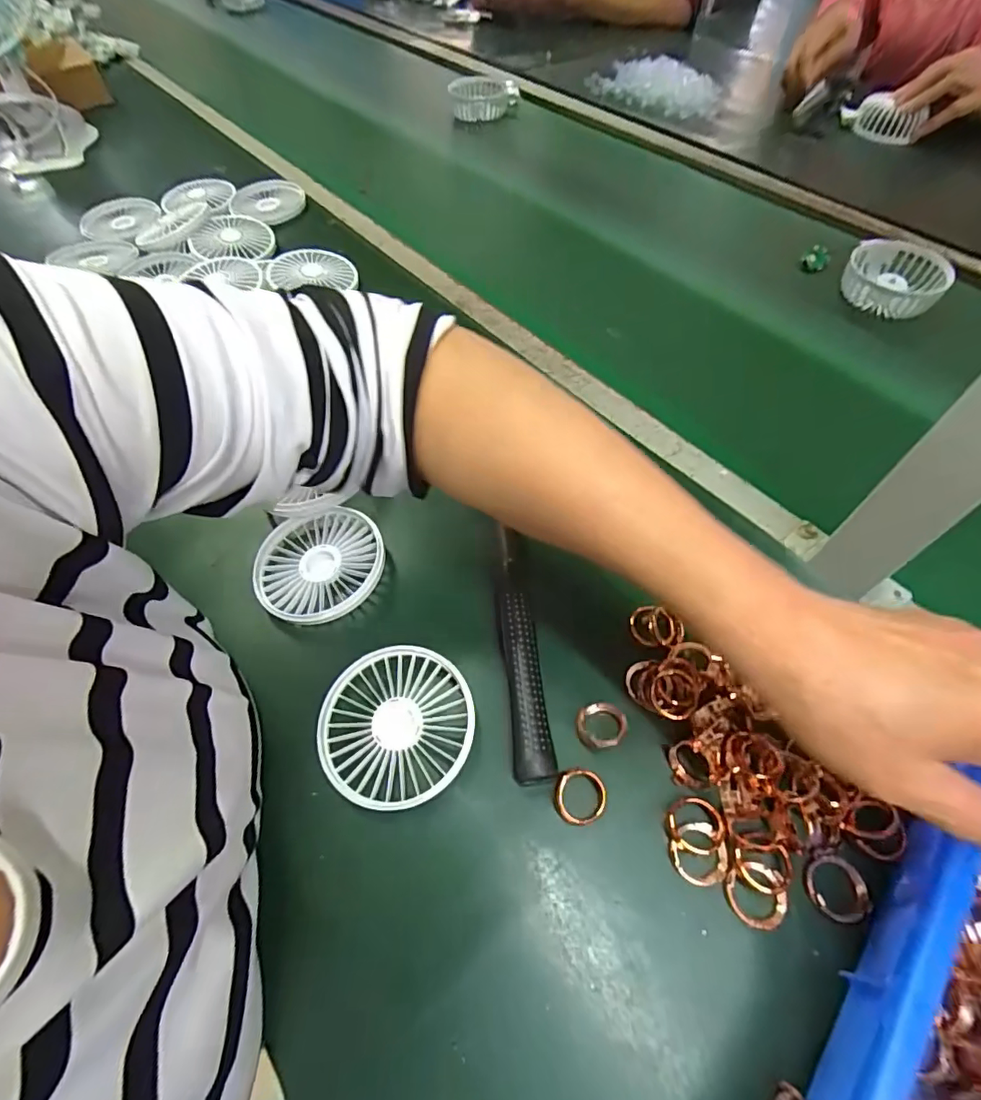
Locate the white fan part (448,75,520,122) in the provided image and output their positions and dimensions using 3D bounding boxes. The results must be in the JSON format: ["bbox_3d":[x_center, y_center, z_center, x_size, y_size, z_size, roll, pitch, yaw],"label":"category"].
[{"bbox_3d":[-0.009,-0.731,0.862,0.108,0.037,0.126,-4,58,-1],"label":"white fan part"}]

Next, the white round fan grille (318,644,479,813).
[{"bbox_3d":[-0.054,0.103,0.311,0.087,0.020,0.084,-2,56,3],"label":"white round fan grille"}]

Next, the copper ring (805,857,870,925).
[{"bbox_3d":[0.171,0.166,0.264,0.028,0.005,0.027,-2,56,3],"label":"copper ring"}]

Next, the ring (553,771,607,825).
[{"bbox_3d":[0.048,0.132,0.286,0.028,0.004,0.027,-2,77,10],"label":"ring"}]

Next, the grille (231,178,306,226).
[{"bbox_3d":[-0.266,-0.412,0.636,0.081,0.022,0.071,-39,65,-21],"label":"grille"}]

